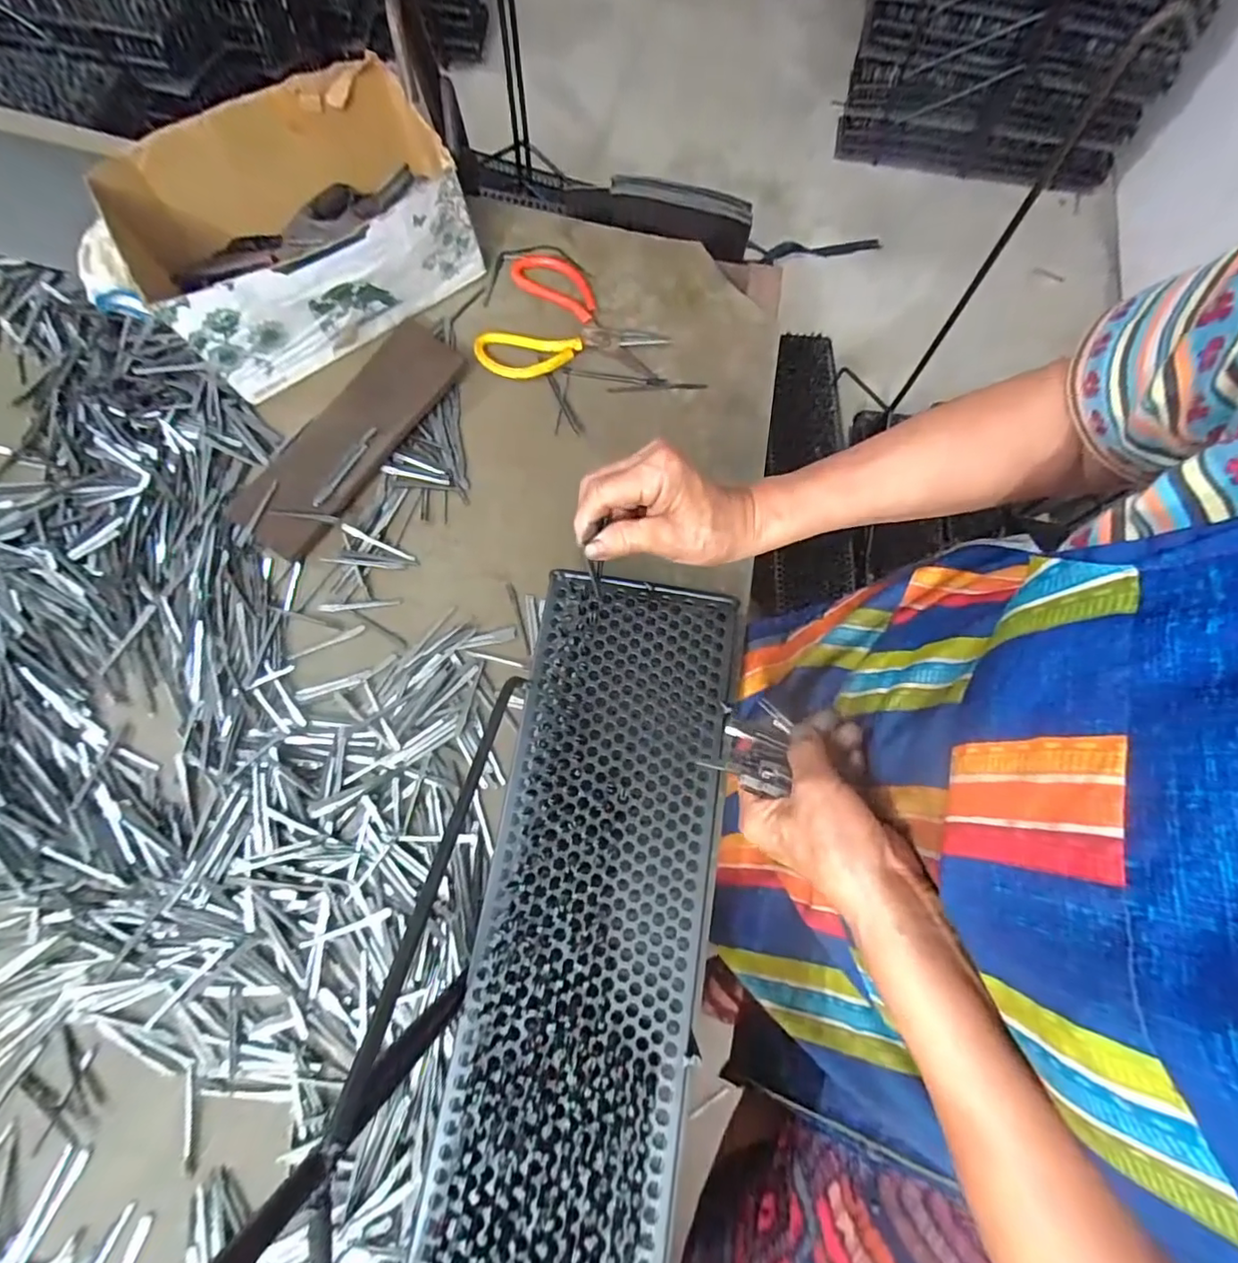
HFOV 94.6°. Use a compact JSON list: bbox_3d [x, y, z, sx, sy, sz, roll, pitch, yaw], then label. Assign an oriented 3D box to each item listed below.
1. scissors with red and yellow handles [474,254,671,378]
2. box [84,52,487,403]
[{"bbox_3d":[-0.053,-0.332,0.595,0.185,0.012,0.149,-2,74,-2],"label":"scissors with red and yellow handles"},{"bbox_3d":[-0.301,-0.386,0.553,0.286,0.118,0.202,-30,77,-10],"label":"box"}]

